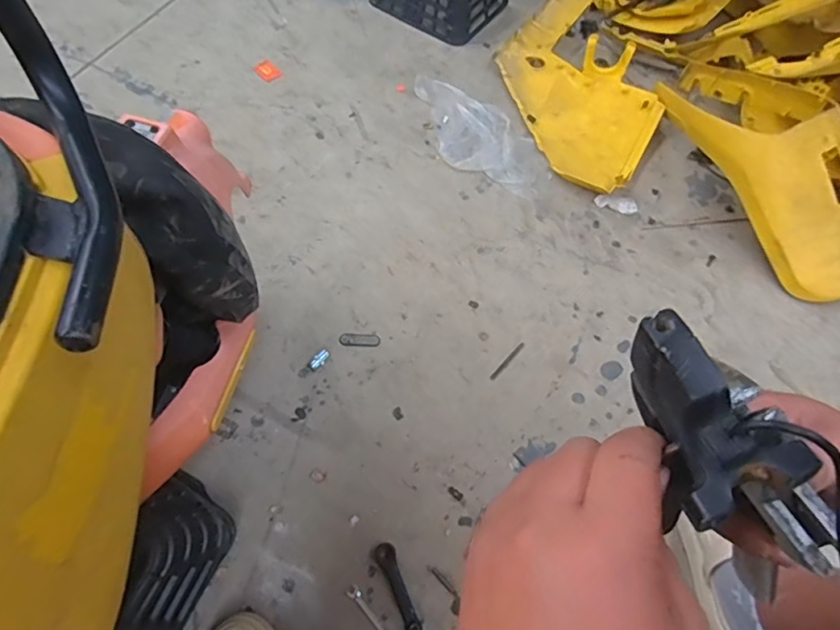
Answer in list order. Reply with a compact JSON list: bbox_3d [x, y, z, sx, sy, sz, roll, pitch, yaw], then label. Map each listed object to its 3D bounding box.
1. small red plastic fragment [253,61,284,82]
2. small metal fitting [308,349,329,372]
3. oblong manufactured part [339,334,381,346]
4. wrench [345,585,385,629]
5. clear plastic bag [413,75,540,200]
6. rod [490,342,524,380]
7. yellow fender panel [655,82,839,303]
[{"bbox_3d":[-0.369,-0.593,1.307,0.064,0.008,0.052,40,67,18],"label":"small red plastic fragment"},{"bbox_3d":[-0.172,0.076,0.925,0.044,0.017,0.023,-38,69,-21],"label":"small metal fitting"},{"bbox_3d":[-0.107,0.045,0.963,0.071,0.004,0.024,4,61,-1],"label":"oblong manufactured part"},{"bbox_3d":[-0.060,0.423,0.745,0.018,0.004,0.111,-40,70,-21],"label":"wrench"},{"bbox_3d":[0.121,-0.417,1.234,0.187,0.017,0.416,-30,67,-17],"label":"clear plastic bag"},{"bbox_3d":[0.156,0.081,0.961,0.010,0.004,0.095,39,66,17],"label":"rod"},{"bbox_3d":[0.723,-0.289,1.088,0.267,0.196,0.568,-36,83,-20],"label":"yellow fender panel"}]

